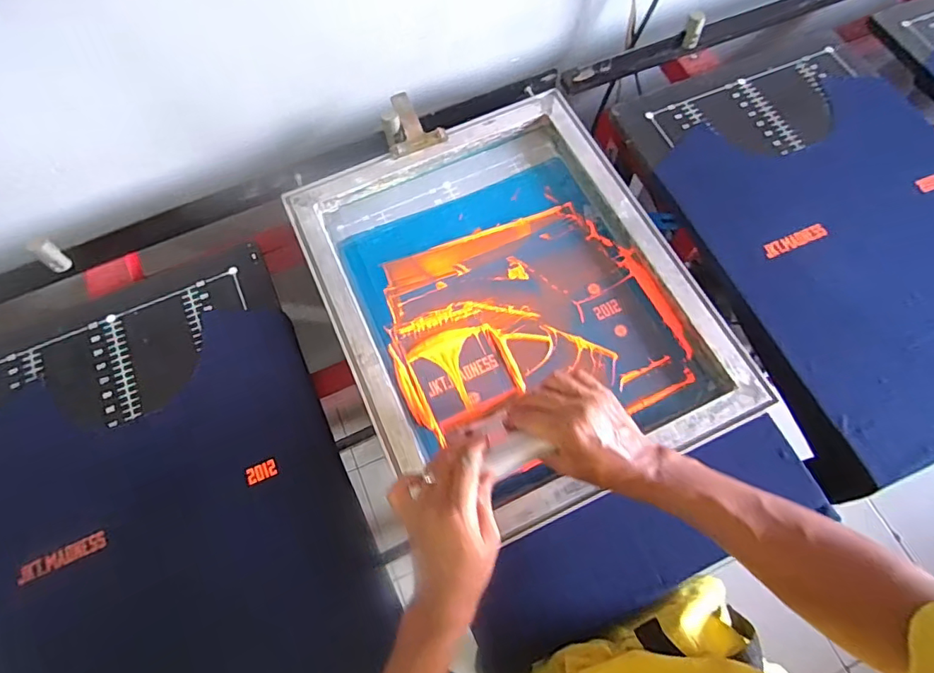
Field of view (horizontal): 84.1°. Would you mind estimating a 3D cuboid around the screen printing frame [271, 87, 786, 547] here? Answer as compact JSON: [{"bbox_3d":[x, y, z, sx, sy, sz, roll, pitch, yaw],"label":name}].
[{"bbox_3d":[0.053,-0.055,0.642,0.411,0.031,0.501,-24,70,-8],"label":"screen printing frame"}]

